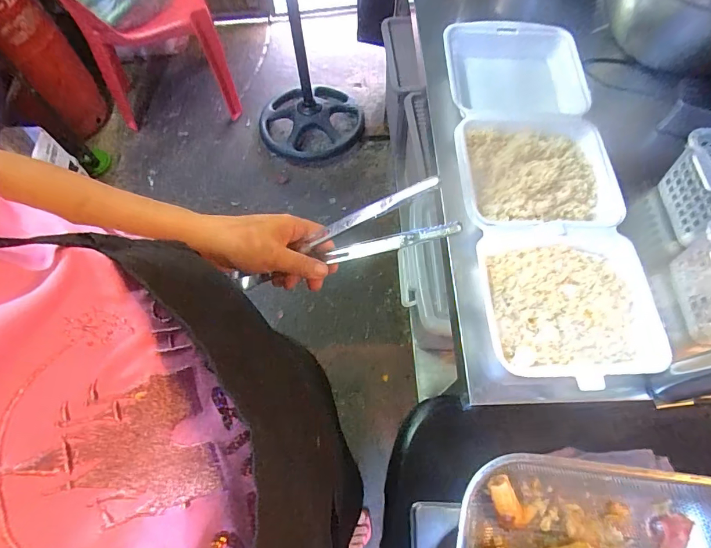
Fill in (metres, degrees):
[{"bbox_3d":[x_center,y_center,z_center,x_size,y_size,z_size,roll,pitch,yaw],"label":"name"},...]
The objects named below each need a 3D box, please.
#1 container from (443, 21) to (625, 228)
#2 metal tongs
[{"bbox_3d":[0.231,-0.213,0.563,0.198,0.045,0.343,-2,65,-1],"label":"container"},{"bbox_3d":[-0.021,-0.026,0.416,0.237,0.074,0.021,-18,64,20],"label":"metal tongs"}]

